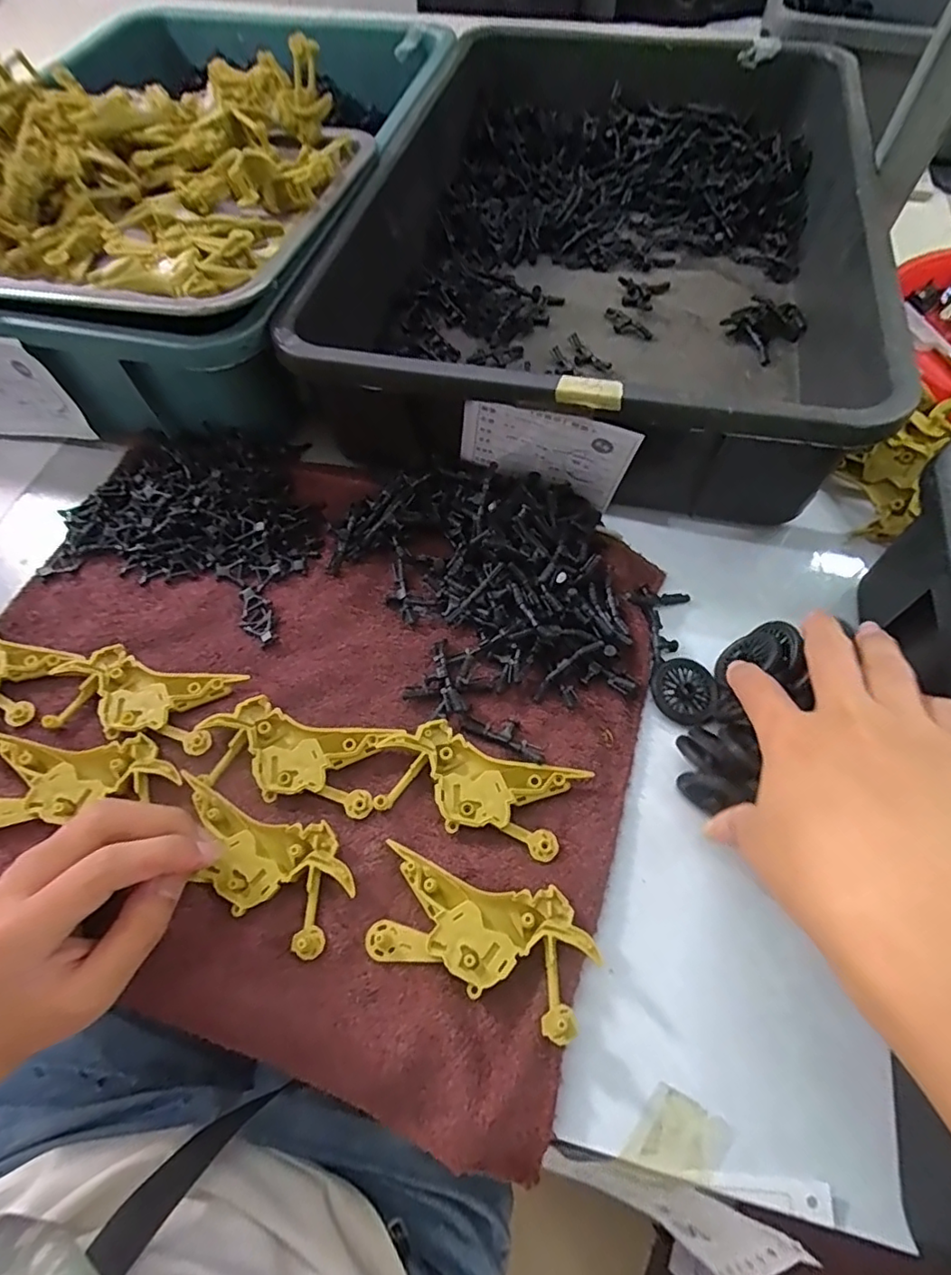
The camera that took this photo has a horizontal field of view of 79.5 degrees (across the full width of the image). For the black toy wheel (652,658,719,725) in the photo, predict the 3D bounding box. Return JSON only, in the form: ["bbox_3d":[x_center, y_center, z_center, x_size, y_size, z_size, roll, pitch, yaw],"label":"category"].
[{"bbox_3d":[0.117,0.030,0.320,0.035,0.005,0.036,0,62,1],"label":"black toy wheel"}]

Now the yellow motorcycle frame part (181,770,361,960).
[{"bbox_3d":[-0.107,0.106,0.279,0.099,0.010,0.050,24,67,13],"label":"yellow motorcycle frame part"}]

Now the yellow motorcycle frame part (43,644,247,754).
[{"bbox_3d":[-0.190,0.034,0.324,0.100,0.007,0.049,10,63,6],"label":"yellow motorcycle frame part"}]

